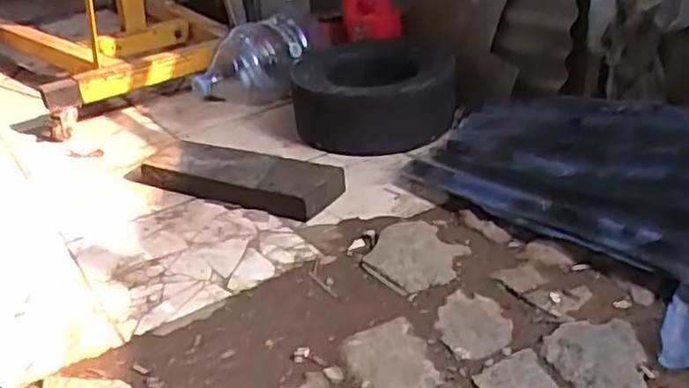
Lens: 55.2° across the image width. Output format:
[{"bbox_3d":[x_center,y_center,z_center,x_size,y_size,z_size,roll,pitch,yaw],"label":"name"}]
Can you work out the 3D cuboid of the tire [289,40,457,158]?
[{"bbox_3d":[0.058,-0.290,1.833,0.395,0.226,0.491,-9,29,-2],"label":"tire"}]

